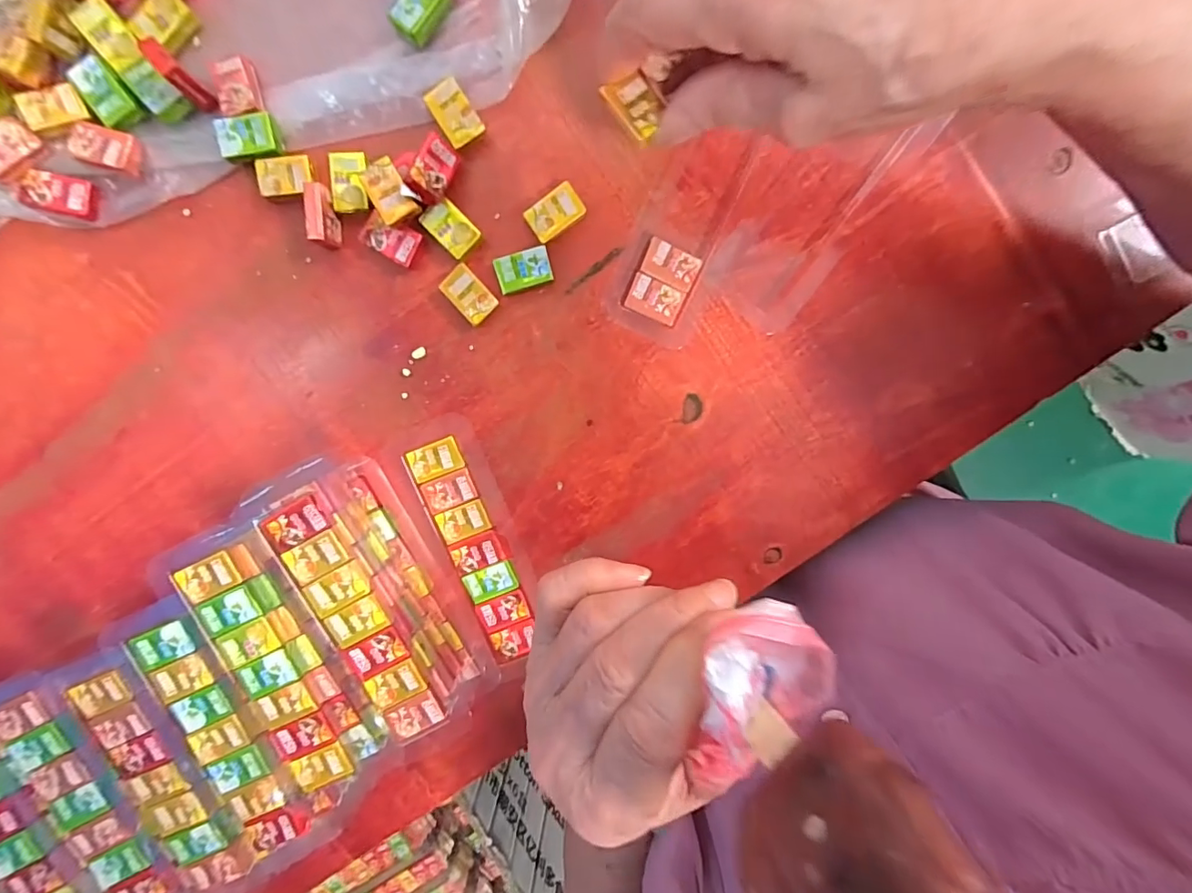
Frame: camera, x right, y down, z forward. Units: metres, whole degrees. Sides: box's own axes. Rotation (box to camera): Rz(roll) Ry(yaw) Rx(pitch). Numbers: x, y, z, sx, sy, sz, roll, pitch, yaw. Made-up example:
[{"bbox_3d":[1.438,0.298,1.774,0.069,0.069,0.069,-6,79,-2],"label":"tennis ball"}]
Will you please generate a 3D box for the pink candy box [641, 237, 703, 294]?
[{"bbox_3d":[0.035,-0.086,0.242,0.026,0.009,0.017,24,98,-3],"label":"pink candy box"}]

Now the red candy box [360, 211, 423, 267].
[{"bbox_3d":[-0.097,-0.098,0.239,0.027,0.009,0.017,26,98,-3],"label":"red candy box"}]

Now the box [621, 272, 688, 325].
[{"bbox_3d":[0.028,-0.070,0.244,0.027,0.008,0.018,23,98,-2],"label":"box"}]

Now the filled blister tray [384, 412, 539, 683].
[{"bbox_3d":[-0.062,0.051,0.263,0.046,0.010,0.135,-22,98,4],"label":"filled blister tray"}]

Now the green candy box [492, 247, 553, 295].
[{"bbox_3d":[-0.034,-0.084,0.243,0.026,0.006,0.017,-14,98,3],"label":"green candy box"}]

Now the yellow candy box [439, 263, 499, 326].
[{"bbox_3d":[-0.060,-0.073,0.245,0.017,0.006,0.025,-41,96,7],"label":"yellow candy box"}]

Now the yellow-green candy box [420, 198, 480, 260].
[{"bbox_3d":[-0.068,-0.102,0.239,0.017,0.006,0.025,-44,95,7],"label":"yellow-green candy box"}]

